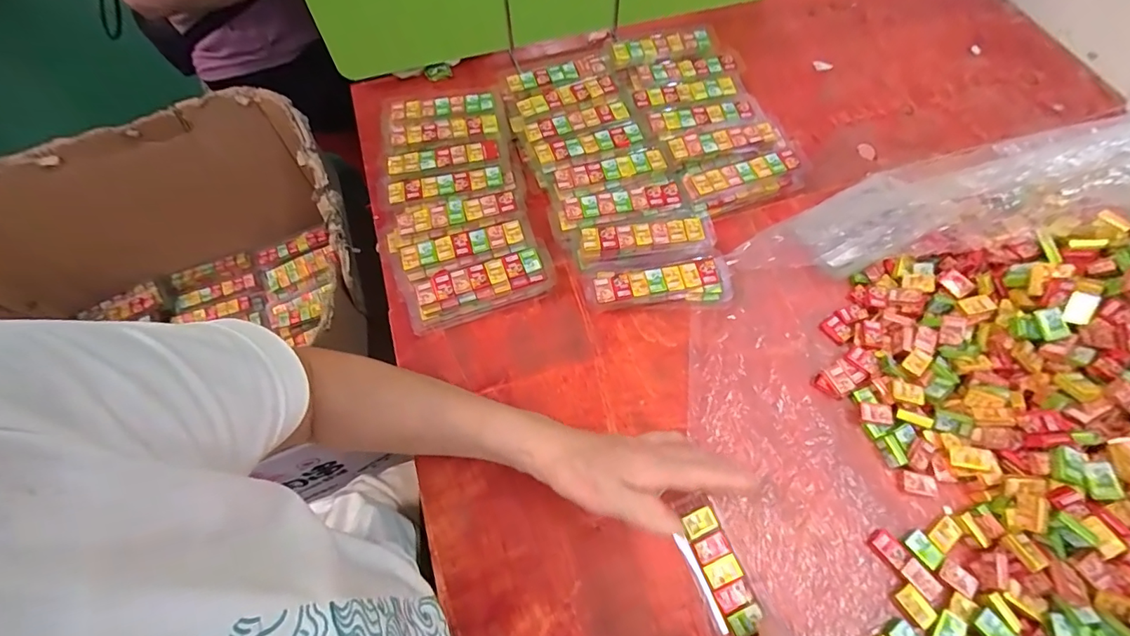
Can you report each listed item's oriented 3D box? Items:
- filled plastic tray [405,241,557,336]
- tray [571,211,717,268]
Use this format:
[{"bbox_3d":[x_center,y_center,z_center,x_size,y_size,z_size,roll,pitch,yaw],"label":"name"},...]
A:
[{"bbox_3d":[-0.082,-0.031,0.482,0.146,0.036,0.050,-18,63,-7],"label":"filled plastic tray"},{"bbox_3d":[0.082,-0.080,0.504,0.143,0.037,0.049,-12,63,-4],"label":"tray"}]

